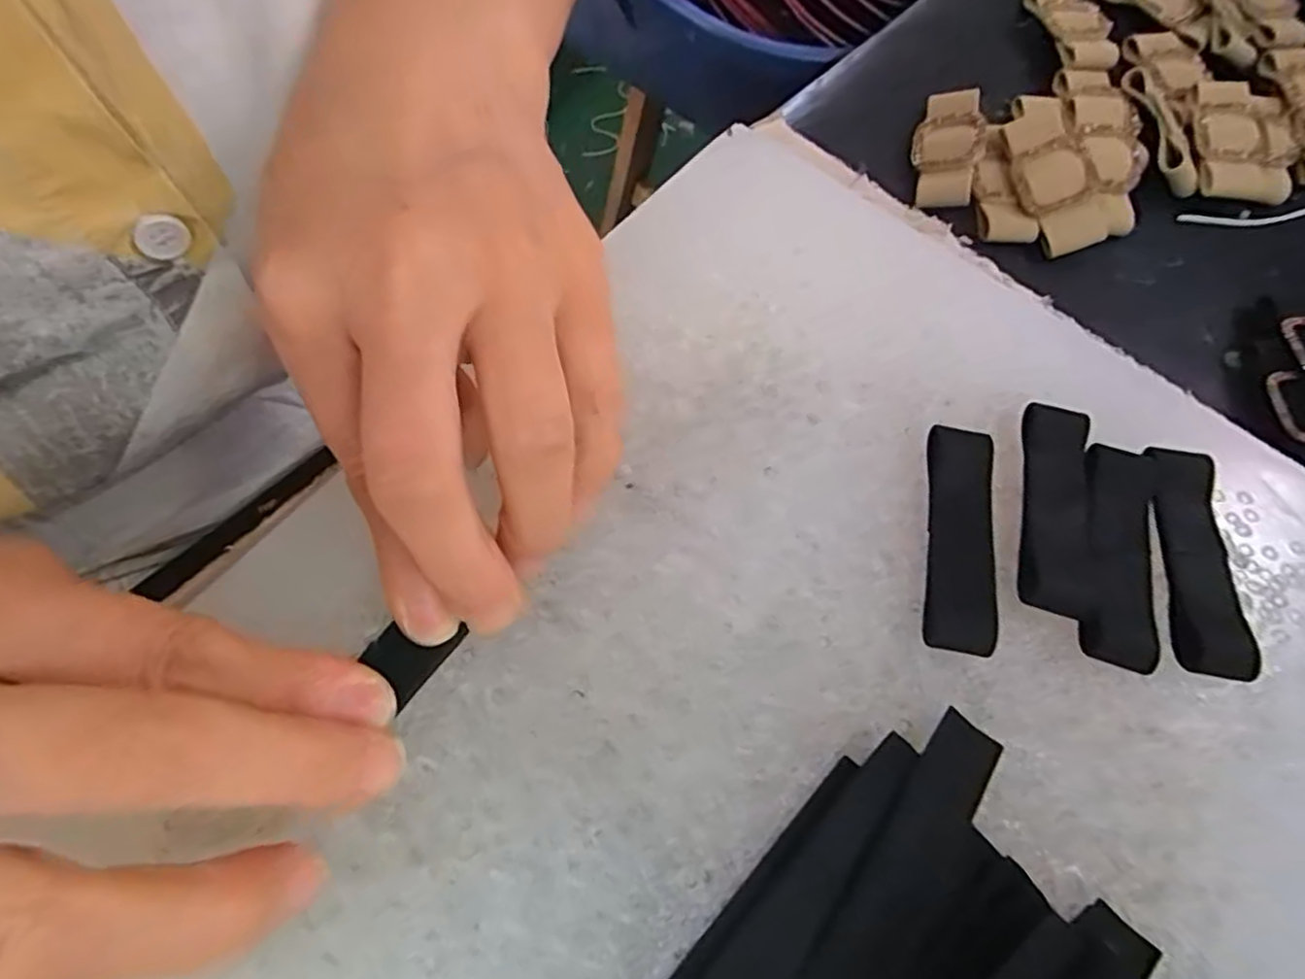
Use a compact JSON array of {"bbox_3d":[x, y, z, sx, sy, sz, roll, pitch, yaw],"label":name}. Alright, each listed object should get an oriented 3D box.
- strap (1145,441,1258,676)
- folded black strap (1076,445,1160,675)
[{"bbox_3d":[0.139,0.017,0.174,0.019,0.006,0.058,4,67,0],"label":"strap"},{"bbox_3d":[0.119,0.016,0.174,0.016,0.004,0.057,13,67,4],"label":"folded black strap"}]

